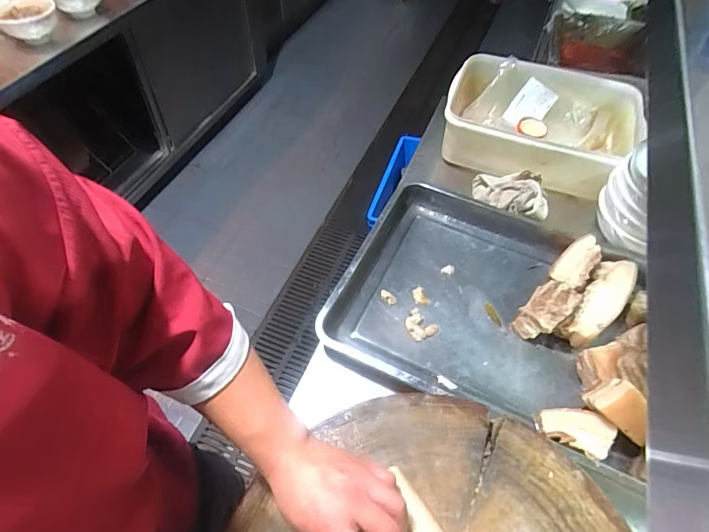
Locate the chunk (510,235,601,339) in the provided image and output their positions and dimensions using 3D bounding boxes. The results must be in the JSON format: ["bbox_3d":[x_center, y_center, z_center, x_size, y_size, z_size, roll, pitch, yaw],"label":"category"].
[{"bbox_3d":[0.343,0.040,0.739,0.066,0.085,0.190,36,60,23],"label":"chunk"}]

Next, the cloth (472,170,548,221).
[{"bbox_3d":[0.313,-0.149,0.884,0.147,0.043,0.106,12,54,8],"label":"cloth"}]

